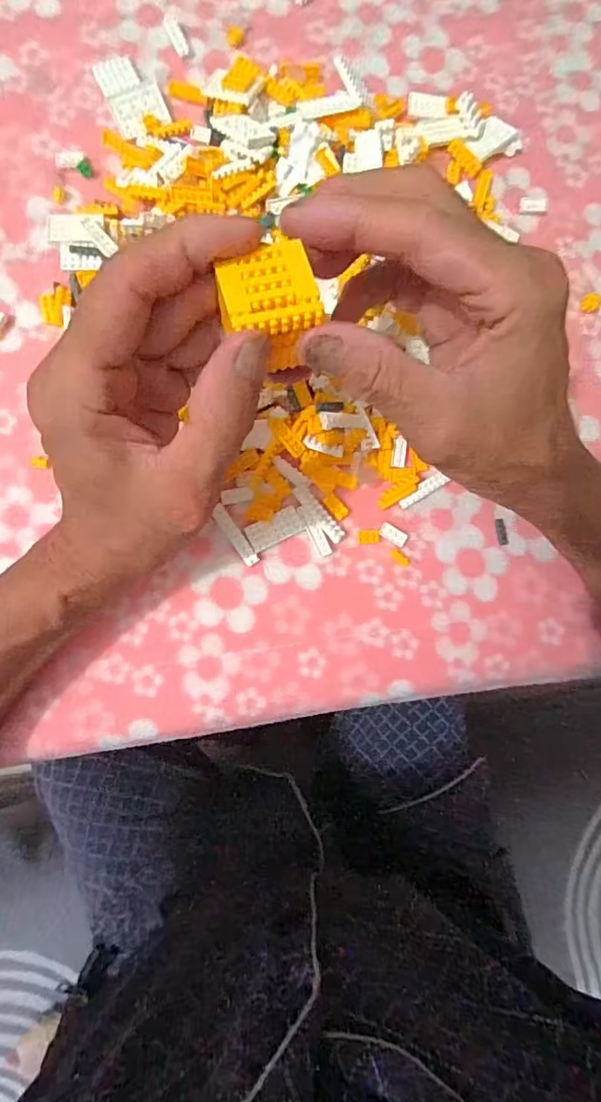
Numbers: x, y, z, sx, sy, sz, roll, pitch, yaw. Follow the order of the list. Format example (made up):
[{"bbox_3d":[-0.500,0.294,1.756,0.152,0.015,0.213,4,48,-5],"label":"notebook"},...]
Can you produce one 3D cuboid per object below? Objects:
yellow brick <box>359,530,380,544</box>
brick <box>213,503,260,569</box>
[{"bbox_3d":[0.040,-0.008,0.298,0.012,0.005,0.009,-2,84,-6],"label":"yellow brick"},{"bbox_3d":[-0.036,-0.009,0.288,0.009,0.004,0.038,-35,88,-9],"label":"brick"}]

